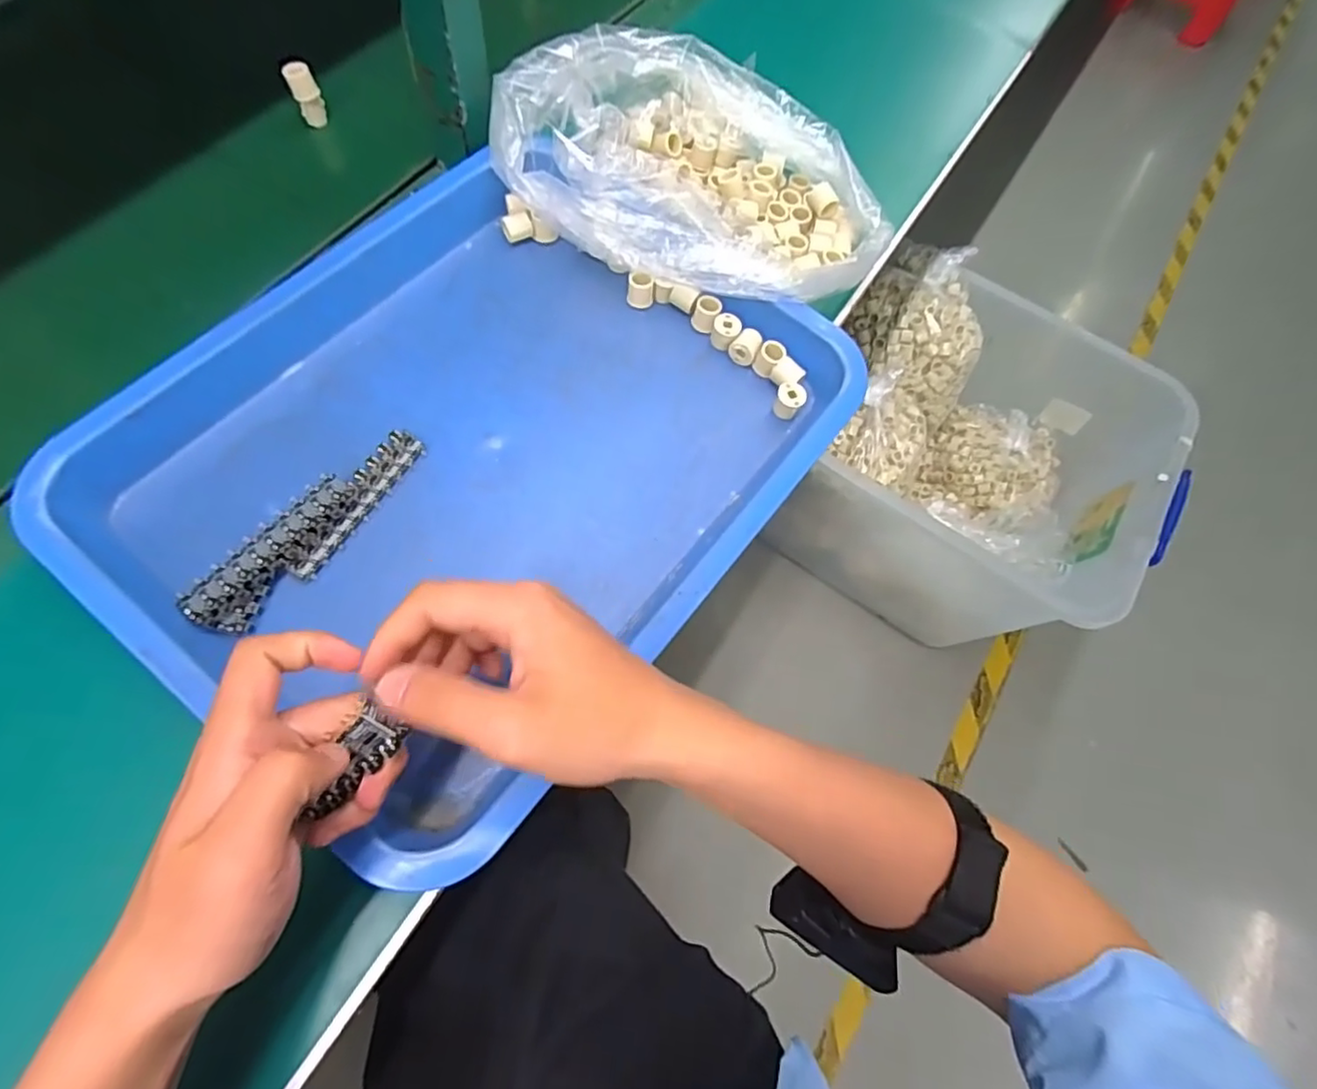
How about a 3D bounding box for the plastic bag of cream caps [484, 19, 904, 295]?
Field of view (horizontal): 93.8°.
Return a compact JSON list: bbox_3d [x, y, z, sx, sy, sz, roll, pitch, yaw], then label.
[{"bbox_3d":[0.032,-0.281,0.469,0.284,0.087,0.189,28,68,4],"label":"plastic bag of cream caps"}]

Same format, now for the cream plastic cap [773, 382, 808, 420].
[{"bbox_3d":[0.095,-0.103,0.442,0.021,0.018,0.019,19,68,2],"label":"cream plastic cap"}]

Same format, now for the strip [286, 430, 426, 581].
[{"bbox_3d":[-0.187,-0.027,0.381,0.025,0.005,0.107,36,69,-6],"label":"strip"}]

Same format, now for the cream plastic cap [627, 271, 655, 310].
[{"bbox_3d":[-0.013,-0.190,0.461,0.019,0.018,0.016,5,68,-4],"label":"cream plastic cap"}]

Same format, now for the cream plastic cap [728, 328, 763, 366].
[{"bbox_3d":[0.065,-0.146,0.455,0.019,0.016,0.022,38,69,9],"label":"cream plastic cap"}]

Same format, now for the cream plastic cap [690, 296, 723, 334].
[{"bbox_3d":[0.036,-0.172,0.460,0.020,0.019,0.018,26,68,5],"label":"cream plastic cap"}]

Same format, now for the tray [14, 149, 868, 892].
[{"bbox_3d":[-0.107,-0.063,0.398,0.337,0.058,0.429,37,69,9],"label":"tray"}]

